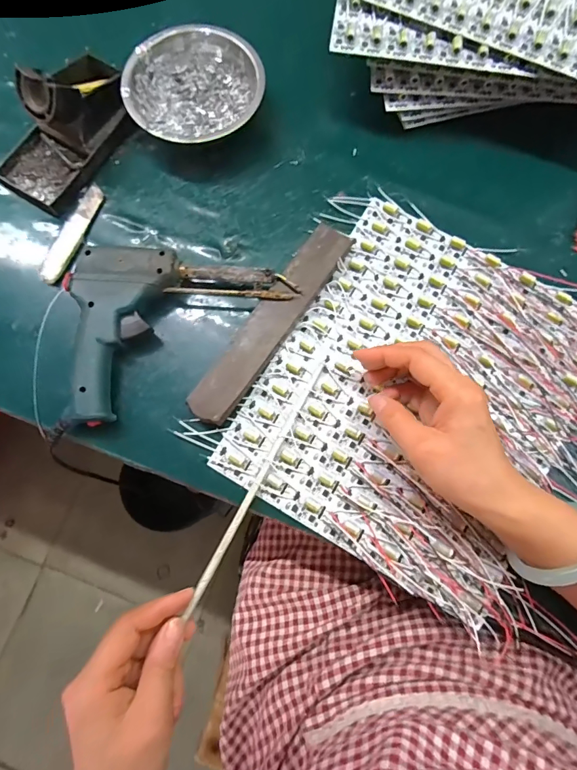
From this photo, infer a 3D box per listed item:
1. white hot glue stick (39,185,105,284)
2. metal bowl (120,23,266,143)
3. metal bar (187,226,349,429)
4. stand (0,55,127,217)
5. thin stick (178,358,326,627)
[{"bbox_3d":[-0.198,-0.139,0.368,0.021,0.011,0.103,17,77,3],"label":"white hot glue stick"},{"bbox_3d":[-0.090,-0.278,0.391,0.128,0.040,0.119,-39,80,-9],"label":"metal bowl"},{"bbox_3d":[-0.012,-0.054,0.347,0.034,0.018,0.199,34,78,7],"label":"metal bar"},{"bbox_3d":[-0.205,-0.243,0.368,0.076,0.062,0.151,34,78,7],"label":"stand"},{"bbox_3d":[-0.023,0.074,0.319,0.007,0.009,0.215,28,76,5],"label":"thin stick"}]

